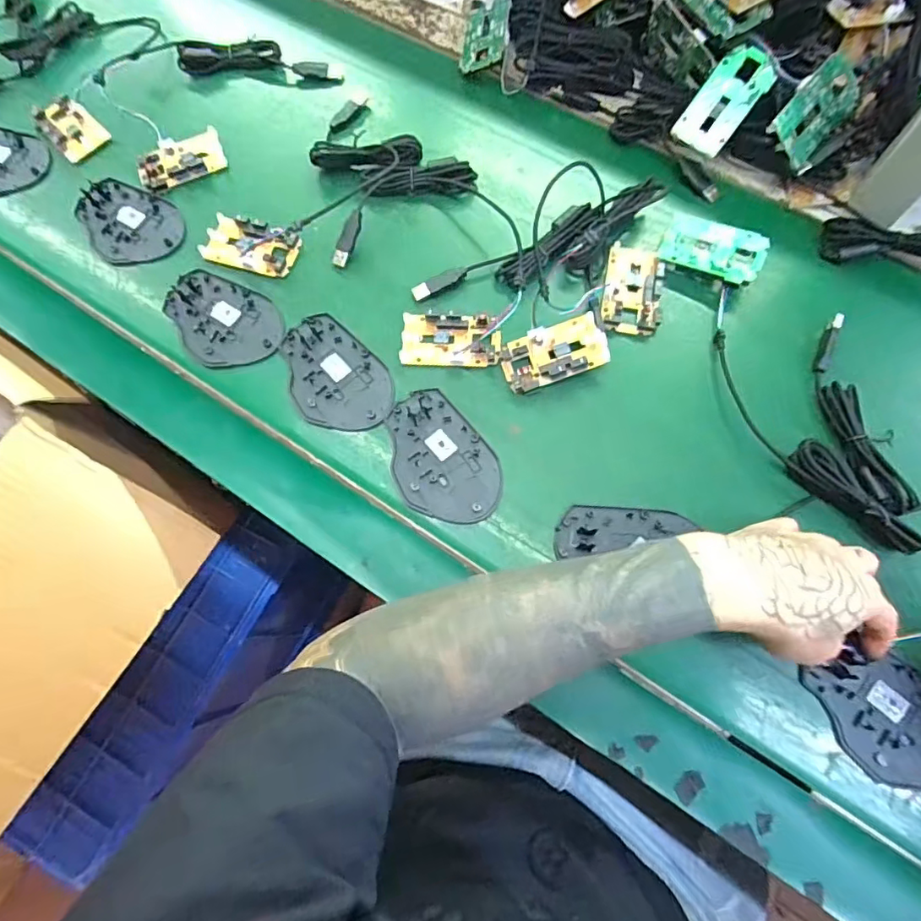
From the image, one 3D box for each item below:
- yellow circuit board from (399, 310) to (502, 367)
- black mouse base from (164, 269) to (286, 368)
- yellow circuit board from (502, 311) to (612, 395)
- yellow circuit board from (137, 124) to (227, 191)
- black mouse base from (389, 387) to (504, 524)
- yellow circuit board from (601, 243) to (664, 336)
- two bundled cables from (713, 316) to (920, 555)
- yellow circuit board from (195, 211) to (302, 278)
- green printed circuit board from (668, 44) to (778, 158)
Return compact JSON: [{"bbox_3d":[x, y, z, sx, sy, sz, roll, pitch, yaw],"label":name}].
[{"bbox_3d":[-0.007,-0.098,0.437,0.078,0.014,0.043,3,71,3],"label":"yellow circuit board"},{"bbox_3d":[-0.201,-0.117,0.457,0.109,0.006,0.072,31,75,12],"label":"black mouse base"},{"bbox_3d":[0.073,-0.083,0.425,0.078,0.018,0.047,-17,71,-4],"label":"yellow circuit board"},{"bbox_3d":[-0.262,-0.283,0.512,0.079,0.011,0.048,-23,71,-6],"label":"yellow circuit board"},{"bbox_3d":[-0.017,-0.001,0.409,0.070,0.006,0.108,-37,73,-10],"label":"black mouse base"},{"bbox_3d":[0.142,-0.142,0.448,0.044,0.011,0.082,8,71,5],"label":"yellow circuit board"},{"bbox_3d":[0.272,-0.030,0.393,0.103,0.028,0.187,-28,72,-7],"label":"two bundled cables"},{"bbox_3d":[-0.184,-0.188,0.475,0.081,0.013,0.045,14,72,7],"label":"yellow circuit board"},{"bbox_3d":[0.222,-0.302,0.457,0.048,0.004,0.082,44,108,20],"label":"green printed circuit board"}]

